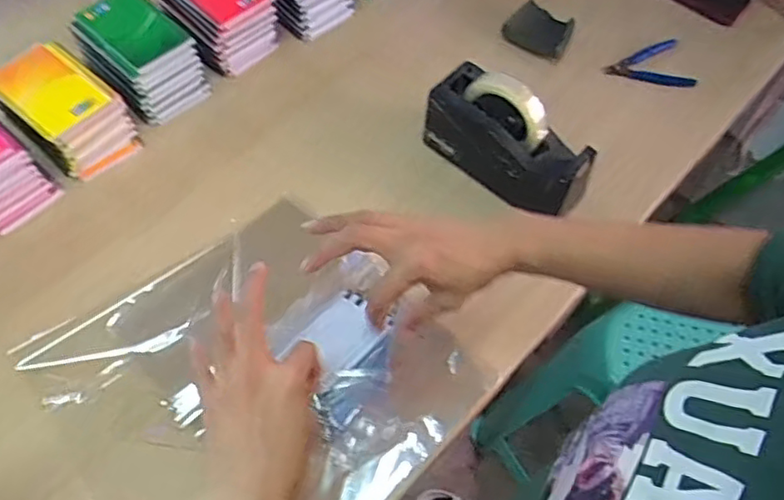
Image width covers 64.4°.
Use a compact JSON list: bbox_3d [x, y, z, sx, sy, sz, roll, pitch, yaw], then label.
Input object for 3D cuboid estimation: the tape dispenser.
[{"bbox_3d":[0.140,-0.138,0.755,0.204,0.124,0.072,39,66,17],"label":"tape dispenser"}]

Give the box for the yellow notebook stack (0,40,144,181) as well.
[{"bbox_3d":[-0.400,-0.173,0.756,0.148,0.091,0.102,39,66,17],"label":"yellow notebook stack"}]

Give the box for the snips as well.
[{"bbox_3d":[0.390,-0.265,0.921,0.135,0.013,0.085,-22,64,-15],"label":"snips"}]

